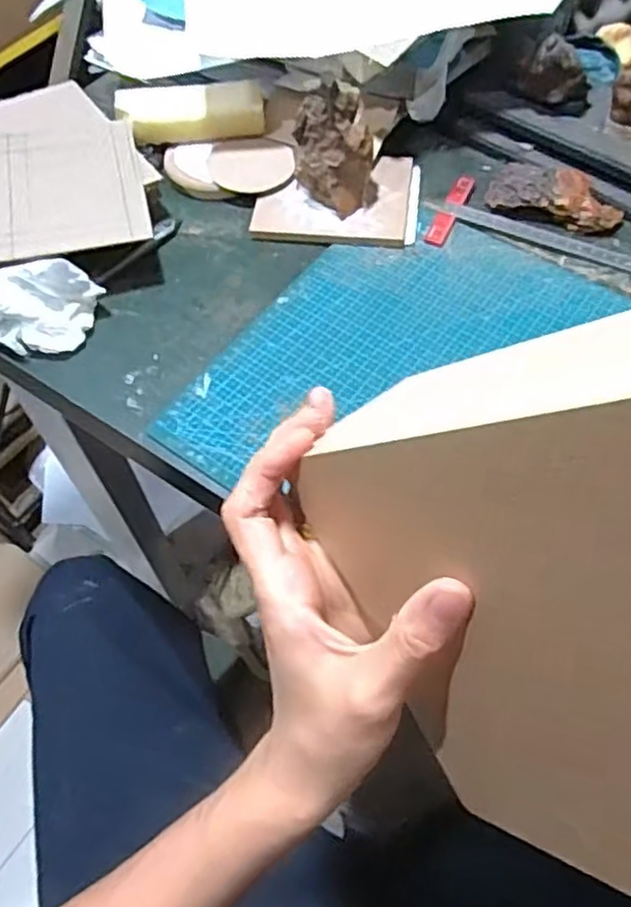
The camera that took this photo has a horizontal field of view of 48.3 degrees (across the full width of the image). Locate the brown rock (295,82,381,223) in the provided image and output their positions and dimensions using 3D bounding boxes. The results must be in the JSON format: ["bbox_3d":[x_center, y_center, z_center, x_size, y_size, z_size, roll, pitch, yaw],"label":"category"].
[{"bbox_3d":[0.016,-0.234,0.539,0.066,0.087,0.053,-1,58,1],"label":"brown rock"}]

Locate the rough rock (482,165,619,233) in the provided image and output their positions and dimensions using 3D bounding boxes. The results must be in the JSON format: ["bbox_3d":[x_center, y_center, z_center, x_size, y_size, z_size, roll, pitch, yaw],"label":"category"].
[{"bbox_3d":[0.193,-0.207,0.564,0.103,0.027,0.033,21,61,14],"label":"rough rock"}]

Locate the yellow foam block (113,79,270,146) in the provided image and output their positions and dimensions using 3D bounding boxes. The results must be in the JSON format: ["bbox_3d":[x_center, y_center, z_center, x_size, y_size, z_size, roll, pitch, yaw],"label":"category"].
[{"bbox_3d":[-0.108,-0.294,0.607,0.125,0.028,0.045,-1,58,1],"label":"yellow foam block"}]

